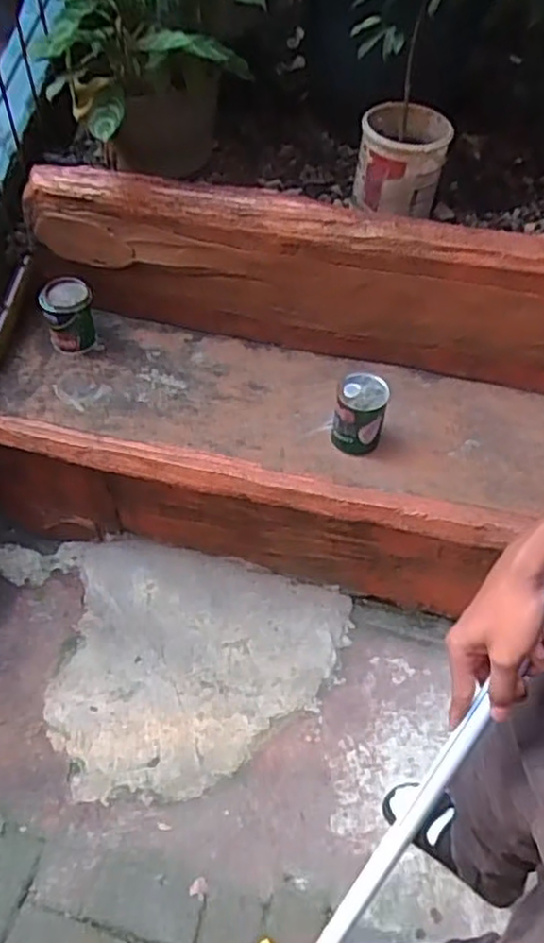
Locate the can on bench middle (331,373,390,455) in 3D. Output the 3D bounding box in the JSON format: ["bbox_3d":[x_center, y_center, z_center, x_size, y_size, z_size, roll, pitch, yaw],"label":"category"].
[{"bbox_3d":[0.174,-0.109,1.376,0.096,0.153,0.091,1,49,-1],"label":"can on bench middle"}]

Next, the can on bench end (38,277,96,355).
[{"bbox_3d":[-0.461,-0.353,1.551,0.113,0.140,0.095,-10,50,-10],"label":"can on bench end"}]

